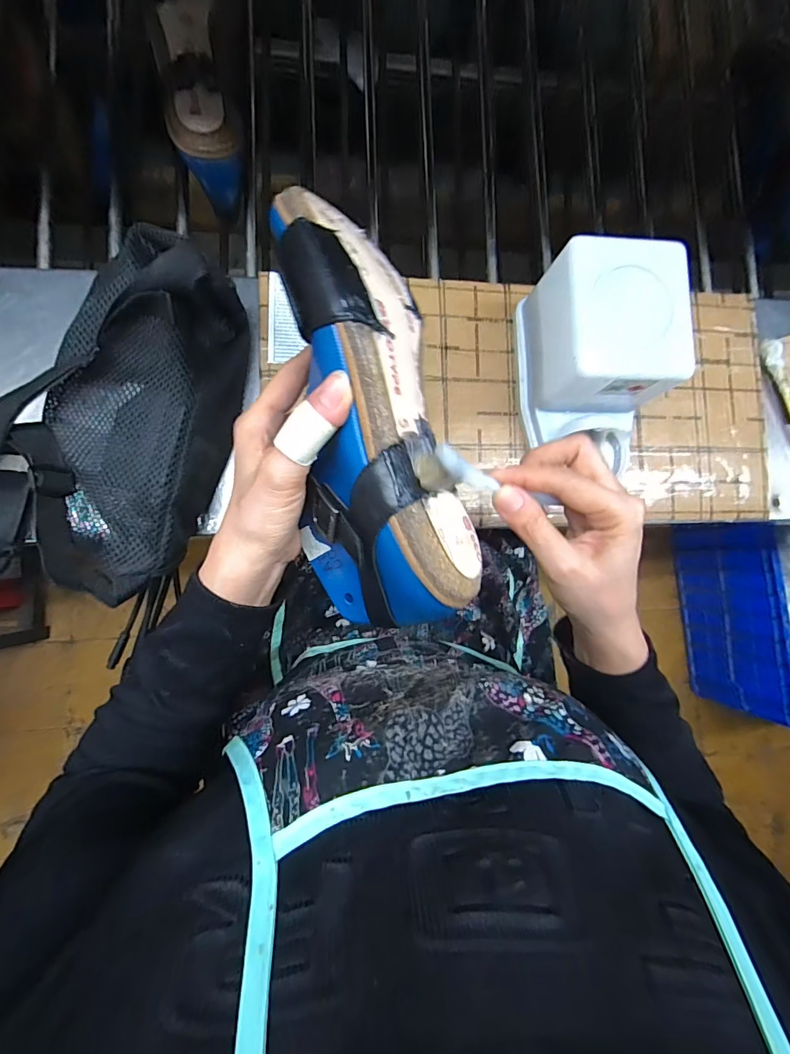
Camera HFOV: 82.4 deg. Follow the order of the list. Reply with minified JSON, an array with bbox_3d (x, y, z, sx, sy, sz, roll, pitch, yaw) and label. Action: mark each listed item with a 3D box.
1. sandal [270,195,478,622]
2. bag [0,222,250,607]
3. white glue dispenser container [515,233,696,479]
[{"bbox_3d":[-0.013,-0.060,0.238,0.084,0.071,0.229,-9,94,-8],"label":"sandal"},{"bbox_3d":[-0.222,-0.087,0.338,0.184,0.093,0.261,14,84,-5],"label":"bag"},{"bbox_3d":[0.168,-0.133,0.381,0.098,0.101,0.153,0,85,-7],"label":"white glue dispenser container"}]

